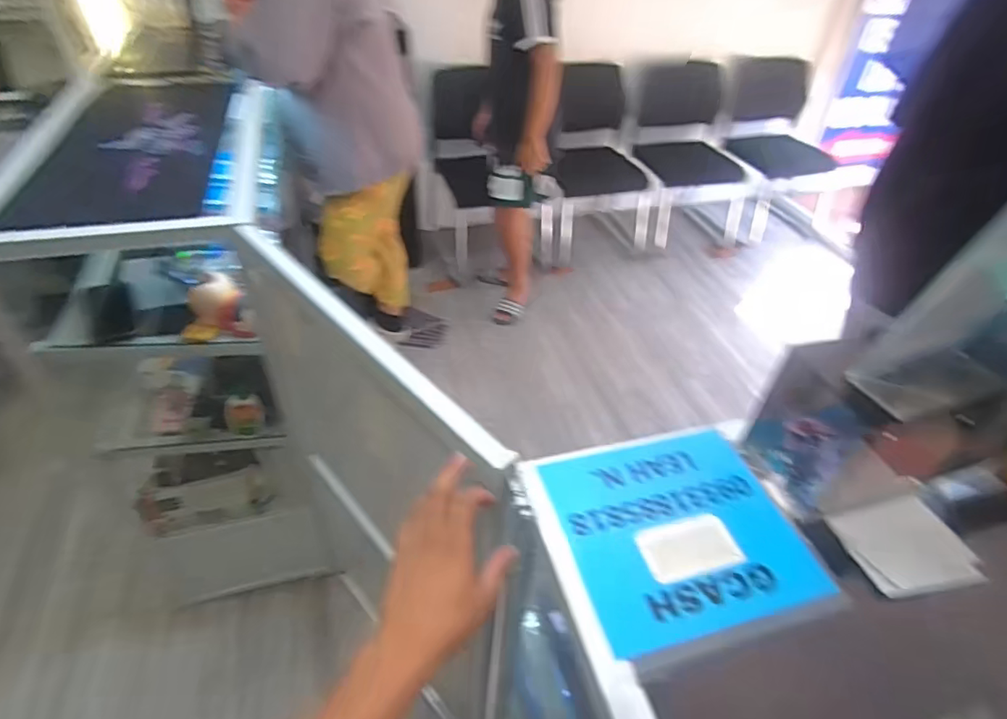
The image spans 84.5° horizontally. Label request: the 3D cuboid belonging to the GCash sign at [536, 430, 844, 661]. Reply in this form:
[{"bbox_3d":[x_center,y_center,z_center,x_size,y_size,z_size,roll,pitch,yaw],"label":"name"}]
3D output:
[{"bbox_3d":[0.163,0.154,0.516,0.211,0.011,0.188,-9,44,-14],"label":"GCash sign"}]

